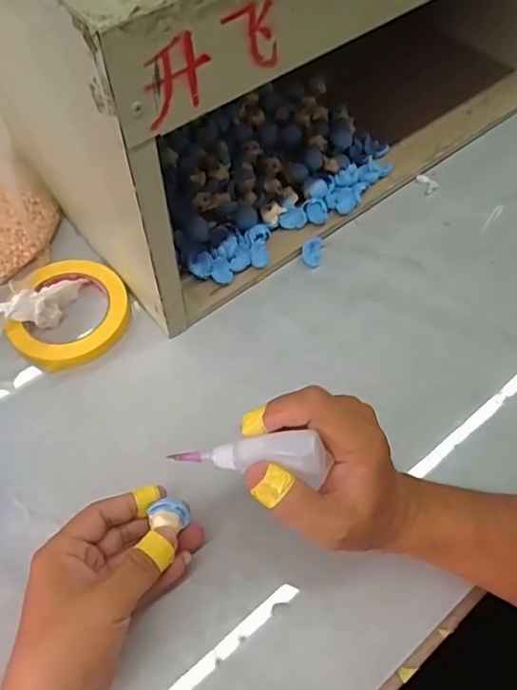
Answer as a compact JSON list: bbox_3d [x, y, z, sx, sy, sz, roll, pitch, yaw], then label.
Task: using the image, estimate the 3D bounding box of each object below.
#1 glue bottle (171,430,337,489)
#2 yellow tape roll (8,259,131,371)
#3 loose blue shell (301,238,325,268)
[{"bbox_3d":[-0.006,0.068,0.326,0.097,0.021,0.024,-8,59,25],"label":"glue bottle"},{"bbox_3d":[-0.177,-0.032,0.503,0.108,0.016,0.104,0,59,0],"label":"yellow tape roll"},{"bbox_3d":[0.054,-0.094,0.546,0.020,0.017,0.027,14,60,8],"label":"loose blue shell"}]

